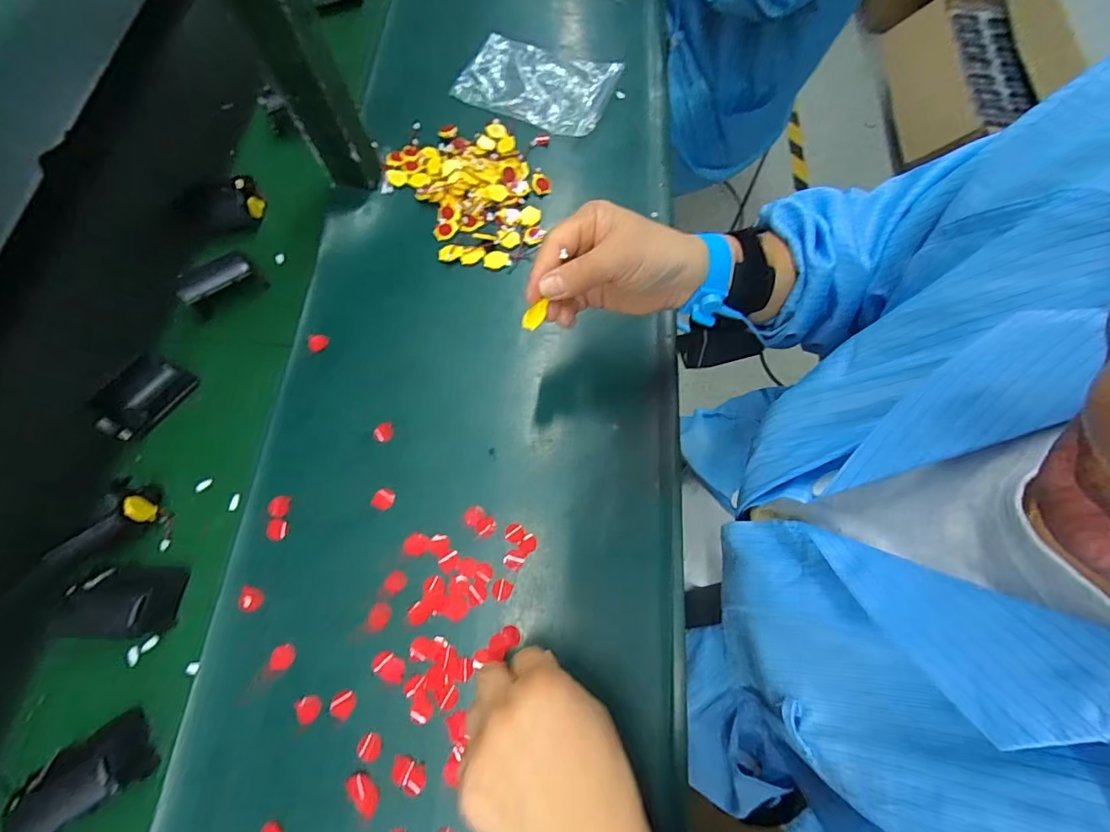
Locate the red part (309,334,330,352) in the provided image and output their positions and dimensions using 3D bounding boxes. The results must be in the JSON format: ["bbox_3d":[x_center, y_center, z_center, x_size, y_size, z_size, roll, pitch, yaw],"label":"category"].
[{"bbox_3d":[-0.219,-0.068,0.437,0.019,0.004,0.017,12,70,4],"label":"red part"}]

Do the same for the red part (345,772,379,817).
[{"bbox_3d":[-0.130,0.256,0.323,0.017,0.004,0.028,-39,75,-13],"label":"red part"}]

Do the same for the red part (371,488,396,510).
[{"bbox_3d":[-0.142,0.068,0.392,0.018,0.006,0.018,0,70,0],"label":"red part"}]

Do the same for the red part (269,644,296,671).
[{"bbox_3d":[-0.202,0.179,0.352,0.018,0.004,0.017,0,70,0],"label":"red part"}]

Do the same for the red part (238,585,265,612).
[{"bbox_3d":[-0.234,0.142,0.367,0.018,0.004,0.019,6,70,2],"label":"red part"}]

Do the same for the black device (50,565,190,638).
[{"bbox_3d":[-0.327,0.140,0.361,0.073,0.045,0.050,1,70,0],"label":"black device"}]

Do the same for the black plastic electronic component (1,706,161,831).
[{"bbox_3d":[-0.314,0.241,0.318,0.069,0.044,0.054,-32,73,-11],"label":"black plastic electronic component"}]

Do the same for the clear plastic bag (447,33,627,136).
[{"bbox_3d":[-0.022,-0.393,0.554,0.178,0.021,0.122,22,71,8],"label":"clear plastic bag"}]

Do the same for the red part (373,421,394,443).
[{"bbox_3d":[-0.149,0.014,0.412,0.017,0.004,0.017,0,70,0],"label":"red part"}]

